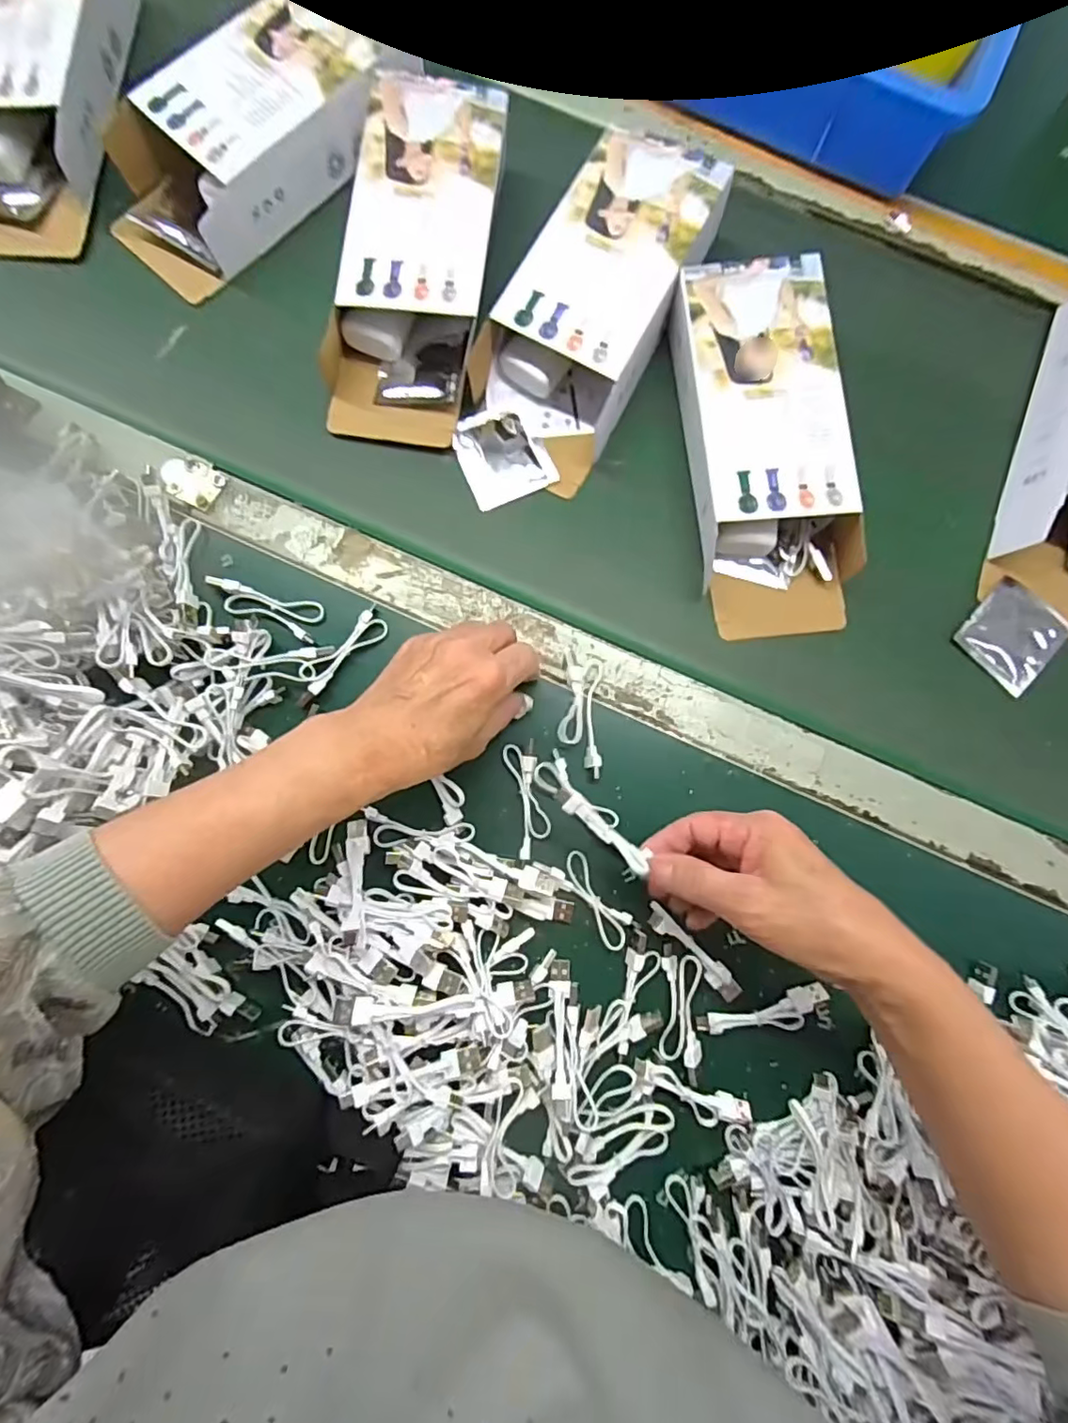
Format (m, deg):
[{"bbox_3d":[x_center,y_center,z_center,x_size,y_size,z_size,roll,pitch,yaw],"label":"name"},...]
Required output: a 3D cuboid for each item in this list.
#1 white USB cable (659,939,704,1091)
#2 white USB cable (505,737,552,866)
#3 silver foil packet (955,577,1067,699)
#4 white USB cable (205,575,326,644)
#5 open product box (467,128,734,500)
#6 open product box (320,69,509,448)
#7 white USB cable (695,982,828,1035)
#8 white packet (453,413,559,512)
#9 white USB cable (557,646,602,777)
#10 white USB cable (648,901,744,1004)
[{"bbox_3d":[0.092,0.187,0.359,0.023,0.007,0.079,2,81,5],"label":"white USB cable"},{"bbox_3d":[-0.004,0.058,0.376,0.022,0.011,0.077,-10,80,3],"label":"white USB cable"},{"bbox_3d":[0.346,-0.055,0.417,0.070,0.004,0.060,-44,80,-3],"label":"silver foil packet"},{"bbox_3d":[-0.180,-0.073,0.388,0.076,0.013,0.027,21,84,8],"label":"white USB cable"},{"bbox_3d":[0.047,-0.293,0.420,0.115,0.055,0.245,29,78,3],"label":"open product box"},{"bbox_3d":[-0.083,-0.327,0.424,0.105,0.059,0.248,11,82,7],"label":"open product box"},{"bbox_3d":[0.144,0.192,0.363,0.082,0.009,0.023,-16,80,2],"label":"white USB cable"},{"bbox_3d":[-0.025,-0.191,0.431,0.061,0.004,0.072,-25,80,1],"label":"white packet"},{"bbox_3d":[0.032,0.000,0.390,0.029,0.013,0.085,2,81,5],"label":"white USB cable"},{"bbox_3d":[0.101,0.152,0.362,0.076,0.013,0.016,41,87,9],"label":"white USB cable"}]

